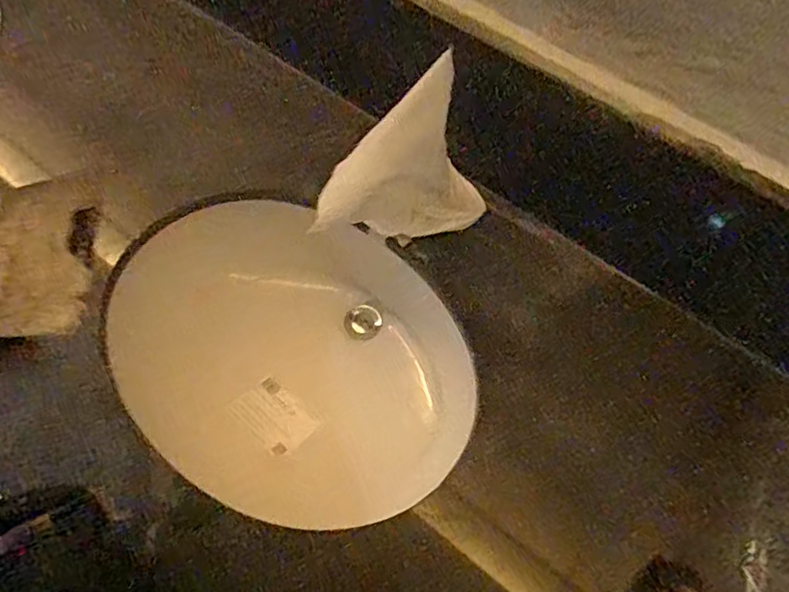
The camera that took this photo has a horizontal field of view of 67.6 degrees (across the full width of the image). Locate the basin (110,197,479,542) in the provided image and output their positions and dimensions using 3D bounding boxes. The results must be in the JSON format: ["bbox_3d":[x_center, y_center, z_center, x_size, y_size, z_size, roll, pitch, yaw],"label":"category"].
[{"bbox_3d":[-0.113,0.080,0.764,0.424,0.181,0.404,-1,63,3],"label":"basin"}]

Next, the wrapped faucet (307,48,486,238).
[{"bbox_3d":[0.011,-0.097,0.620,0.076,0.229,0.207,38,72,20],"label":"wrapped faucet"}]

